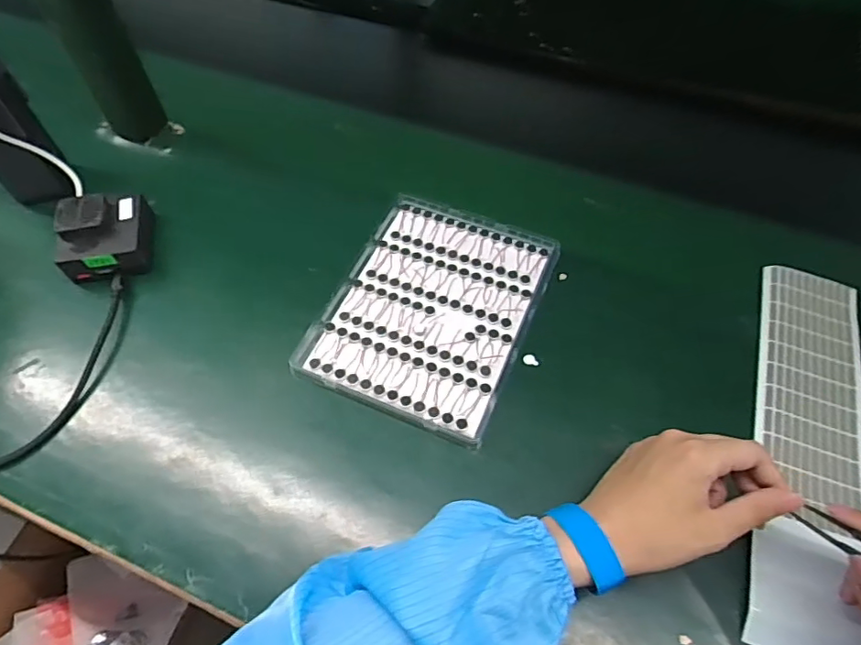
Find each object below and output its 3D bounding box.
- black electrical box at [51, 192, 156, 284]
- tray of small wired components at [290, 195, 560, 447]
[{"bbox_3d":[-0.299,-0.080,0.507,0.074,0.043,0.079,-10,58,-6],"label":"black electrical box"},{"bbox_3d":[0.004,-0.016,0.488,0.167,0.008,0.216,21,60,13],"label":"tray of small wired components"}]

